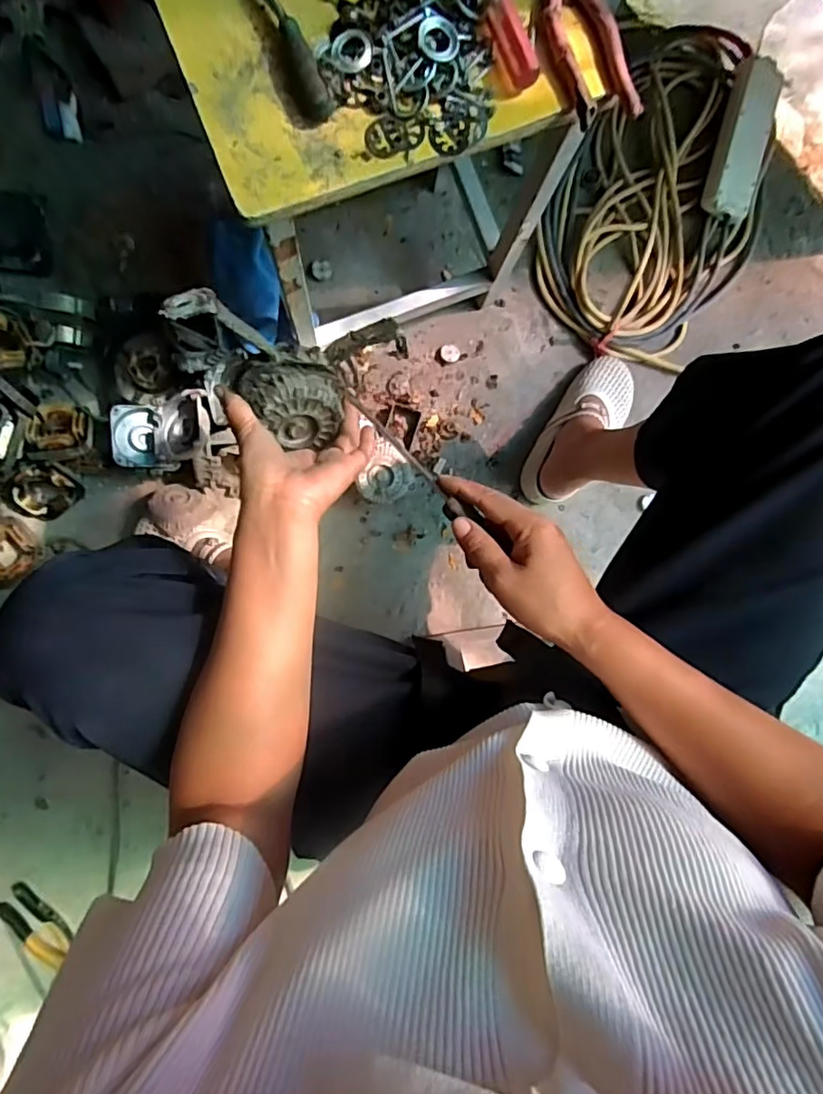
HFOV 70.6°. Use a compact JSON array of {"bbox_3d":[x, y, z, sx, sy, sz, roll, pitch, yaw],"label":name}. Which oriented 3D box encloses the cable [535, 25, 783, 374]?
[{"bbox_3d":[0.401,-0.550,0.901,0.309,0.071,0.519,28,87,-2],"label":"cable"}]

